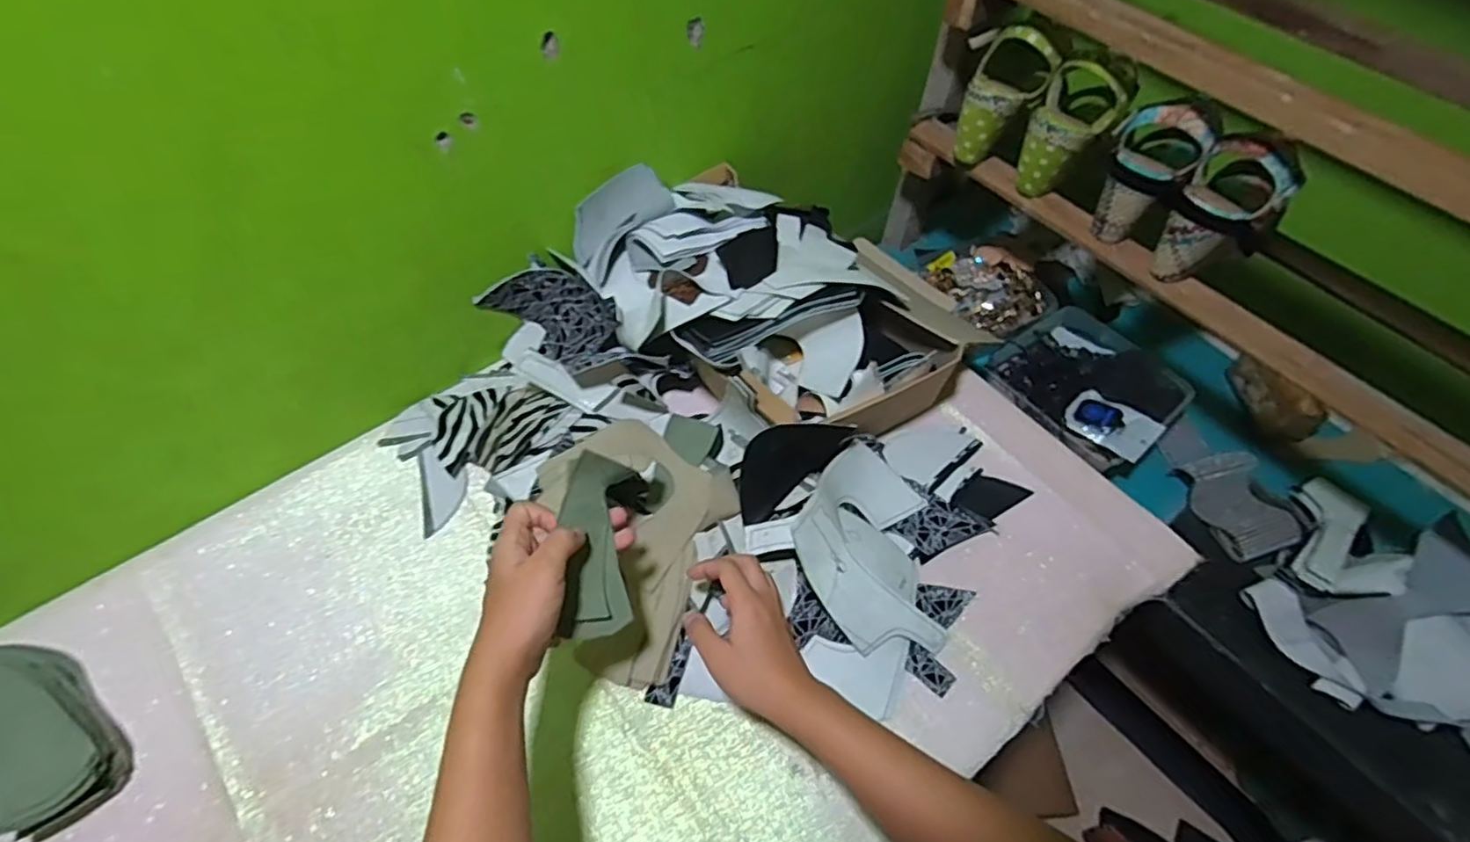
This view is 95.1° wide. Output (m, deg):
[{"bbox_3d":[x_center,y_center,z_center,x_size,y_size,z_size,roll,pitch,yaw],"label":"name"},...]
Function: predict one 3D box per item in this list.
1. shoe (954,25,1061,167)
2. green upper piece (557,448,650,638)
[{"bbox_3d":[0.286,-0.359,0.748,0.078,0.139,0.066,45,36,23],"label":"shoe"},{"bbox_3d":[-0.096,0.089,0.485,0.077,0.028,0.127,21,65,-36],"label":"green upper piece"}]

